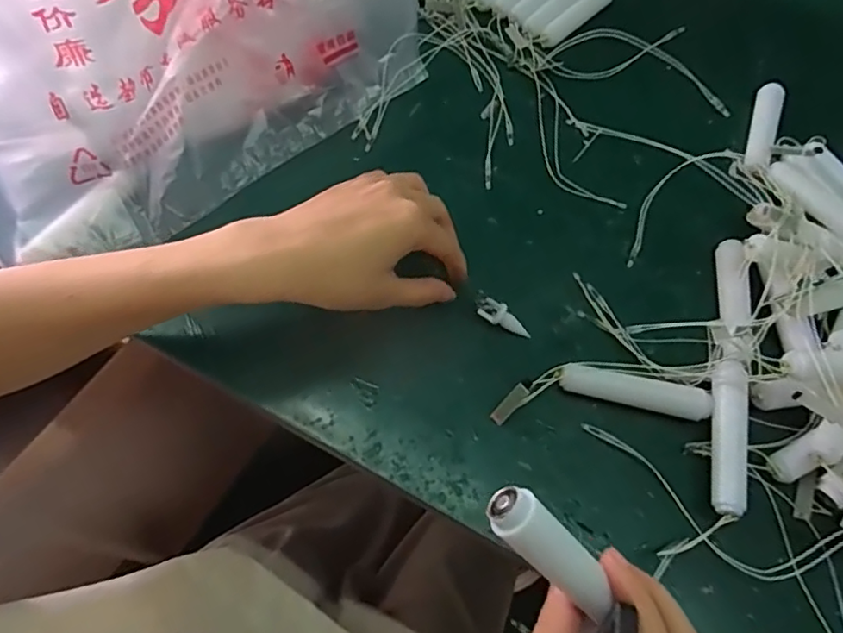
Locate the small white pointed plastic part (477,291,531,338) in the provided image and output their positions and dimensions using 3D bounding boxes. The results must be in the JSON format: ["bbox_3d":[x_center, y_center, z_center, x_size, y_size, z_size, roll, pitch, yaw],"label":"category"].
[{"bbox_3d":[0.051,0.001,0.376,0.040,0.008,0.012,36,66,-4],"label":"small white pointed plastic part"}]

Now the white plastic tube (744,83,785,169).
[{"bbox_3d":[0.269,-0.148,0.462,0.017,0.017,0.087,21,65,6],"label":"white plastic tube"}]

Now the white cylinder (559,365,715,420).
[{"bbox_3d":[0.128,0.046,0.357,0.088,0.017,0.016,13,64,3],"label":"white cylinder"}]

